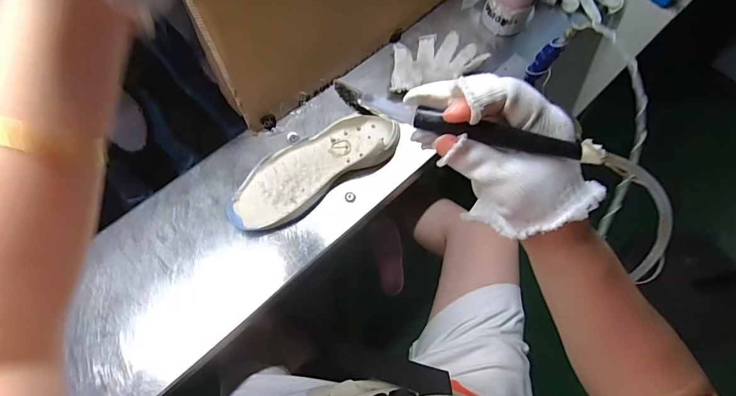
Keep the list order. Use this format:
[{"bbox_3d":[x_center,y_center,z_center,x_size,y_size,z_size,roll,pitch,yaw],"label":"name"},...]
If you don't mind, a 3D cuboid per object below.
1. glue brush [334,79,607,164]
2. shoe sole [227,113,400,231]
[{"bbox_3d":[0.059,-0.045,0.244,0.162,0.025,0.014,15,65,8],"label":"glue brush"},{"bbox_3d":[-0.079,-0.045,0.599,0.276,0.036,0.097,-31,69,-15],"label":"shoe sole"}]

